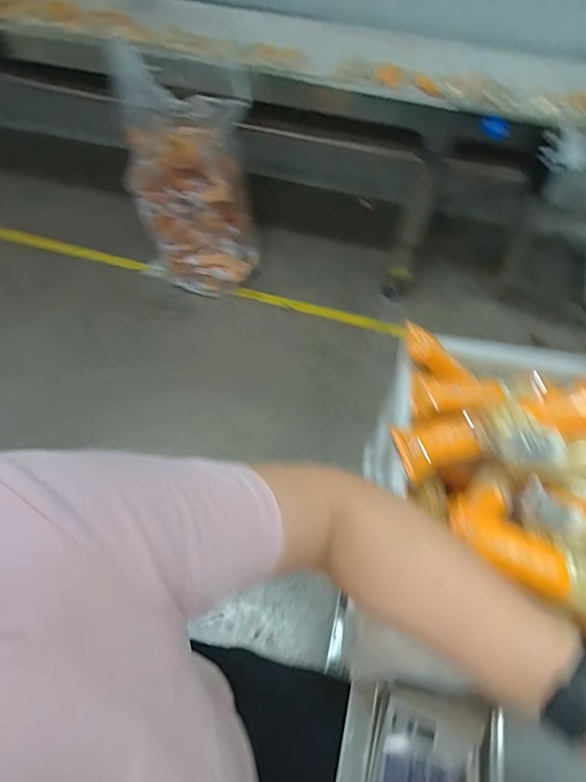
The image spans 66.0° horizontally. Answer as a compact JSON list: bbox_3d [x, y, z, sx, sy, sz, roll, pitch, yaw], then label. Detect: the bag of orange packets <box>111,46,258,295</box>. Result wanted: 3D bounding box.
[{"bbox_3d":[-0.341,-0.675,1.527,0.393,0.655,0.348,-12,59,-9],"label":"bag of orange packets"}]

